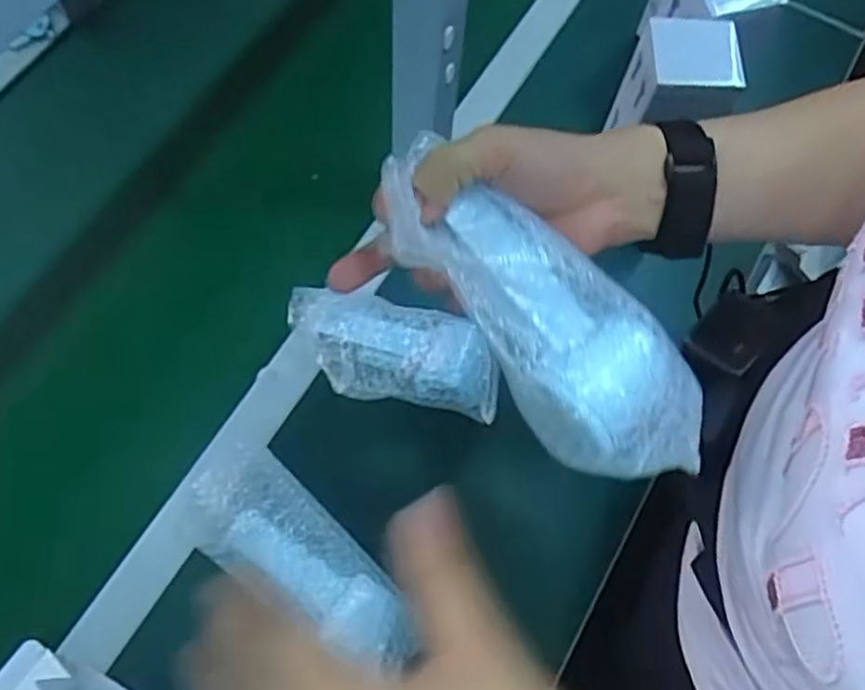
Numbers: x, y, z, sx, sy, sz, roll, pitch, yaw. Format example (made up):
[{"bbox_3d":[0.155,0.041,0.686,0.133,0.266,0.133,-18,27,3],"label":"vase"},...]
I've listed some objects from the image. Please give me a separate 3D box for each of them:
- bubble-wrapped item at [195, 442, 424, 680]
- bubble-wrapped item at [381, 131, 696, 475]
[{"bbox_3d":[-0.099,0.160,0.532,0.190,0.049,0.081,43,72,14],"label":"bubble-wrapped item"},{"bbox_3d":[0.050,-0.013,0.344,0.066,0.044,0.183,-40,91,-17],"label":"bubble-wrapped item"}]

